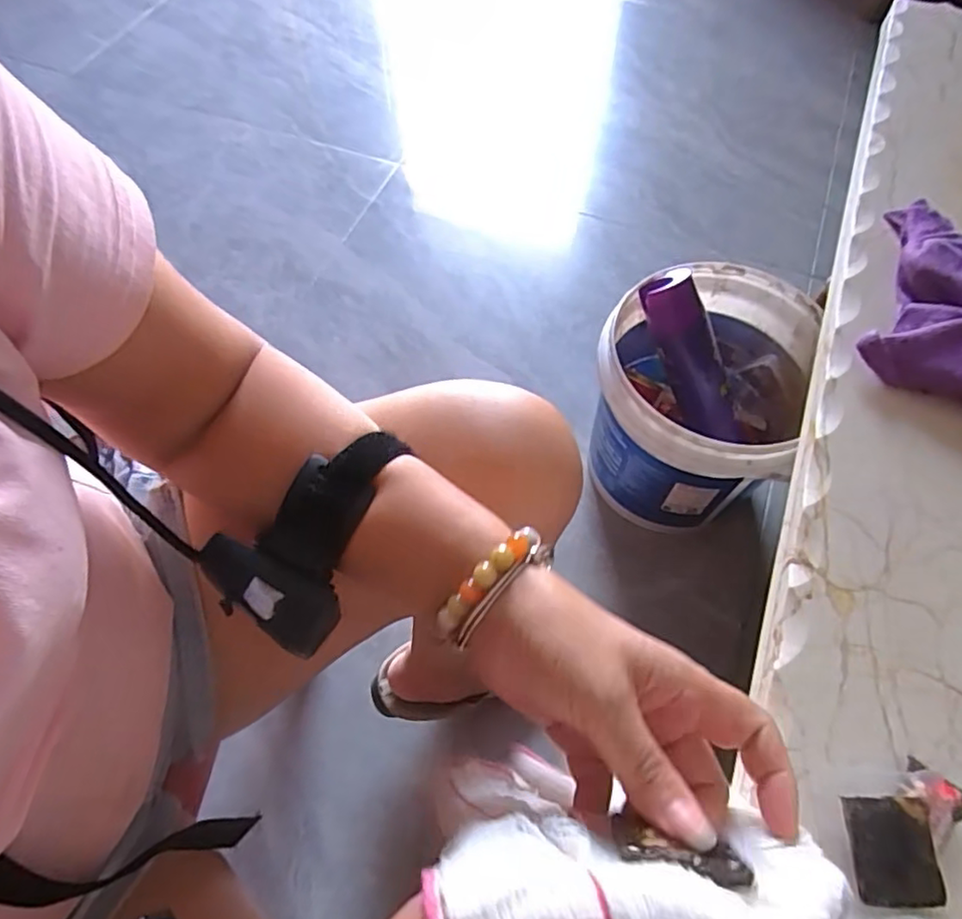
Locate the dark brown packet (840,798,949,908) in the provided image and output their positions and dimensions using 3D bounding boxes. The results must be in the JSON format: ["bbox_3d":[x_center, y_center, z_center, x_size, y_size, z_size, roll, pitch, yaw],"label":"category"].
[{"bbox_3d":[0.178,0.170,0.269,0.033,0.004,0.041,-5,74,11],"label":"dark brown packet"}]

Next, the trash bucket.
[{"bbox_3d":[0.258,-0.067,0.792,0.231,0.272,0.252,0,62,-1],"label":"trash bucket"}]

